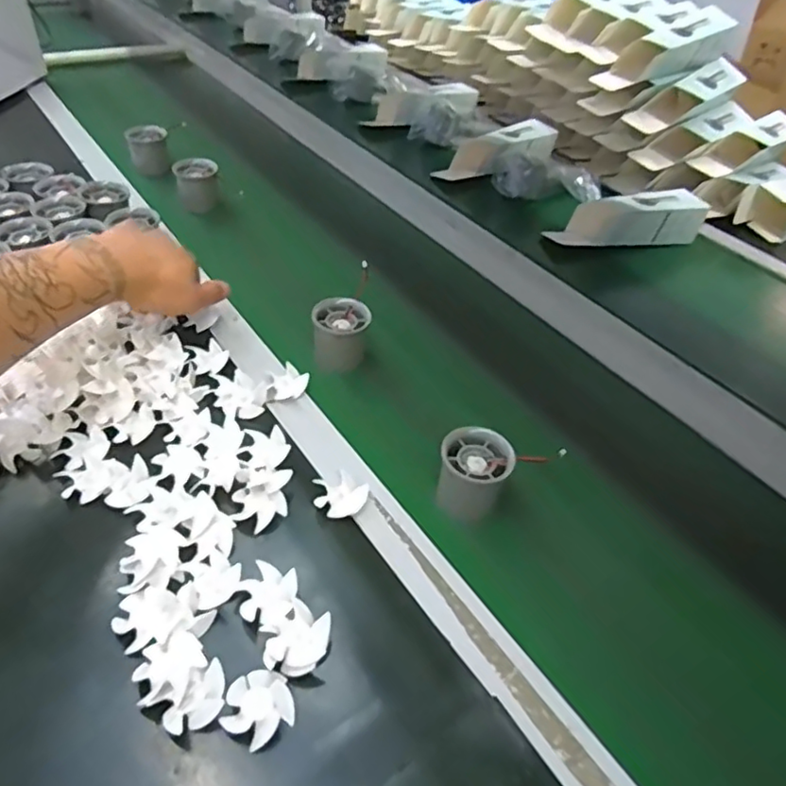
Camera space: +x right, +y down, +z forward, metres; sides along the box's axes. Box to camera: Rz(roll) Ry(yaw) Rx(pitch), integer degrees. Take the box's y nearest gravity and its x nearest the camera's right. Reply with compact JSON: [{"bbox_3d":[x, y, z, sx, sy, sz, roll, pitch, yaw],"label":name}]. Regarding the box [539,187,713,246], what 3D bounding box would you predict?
[{"bbox_3d":[0.340,-0.244,0.860,0.217,0.066,0.059,-9,44,-16],"label":"box"}]

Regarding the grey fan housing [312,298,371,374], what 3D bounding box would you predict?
[{"bbox_3d":[-0.053,-0.057,0.614,0.053,0.059,0.047,3,42,-4],"label":"grey fan housing"}]

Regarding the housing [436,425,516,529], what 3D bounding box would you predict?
[{"bbox_3d":[0.064,0.069,0.490,0.055,0.066,0.057,9,42,2],"label":"housing"}]

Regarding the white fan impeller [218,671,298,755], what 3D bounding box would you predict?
[{"bbox_3d":[-0.082,0.190,0.365,0.040,0.020,0.039,4,42,-3],"label":"white fan impeller"}]

